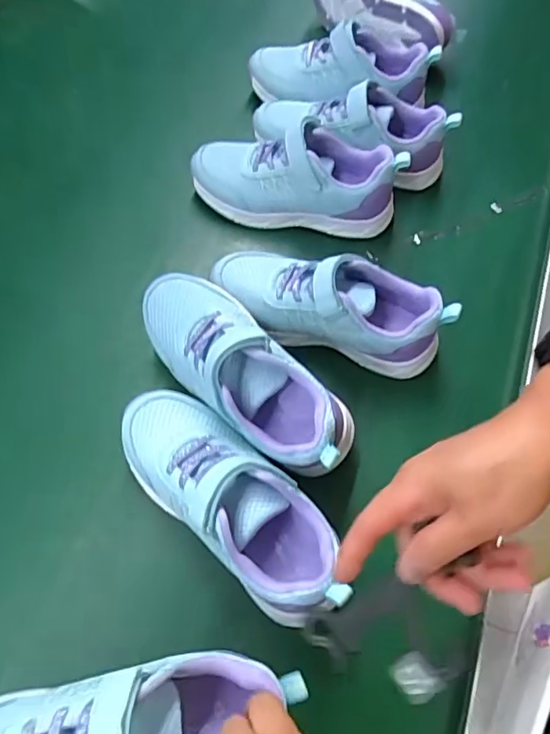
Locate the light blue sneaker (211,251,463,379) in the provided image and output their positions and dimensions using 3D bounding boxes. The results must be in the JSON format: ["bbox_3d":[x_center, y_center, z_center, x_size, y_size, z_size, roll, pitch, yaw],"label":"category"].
[{"bbox_3d":[0.048,-0.058,0.493,0.209,0.089,0.072,19,64,9],"label":"light blue sneaker"}]

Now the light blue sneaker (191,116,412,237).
[{"bbox_3d":[0.020,-0.195,0.564,0.211,0.080,0.078,8,63,3],"label":"light blue sneaker"}]

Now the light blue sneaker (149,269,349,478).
[{"bbox_3d":[-0.022,-0.004,0.435,0.083,0.073,0.210,-40,70,-19],"label":"light blue sneaker"}]

